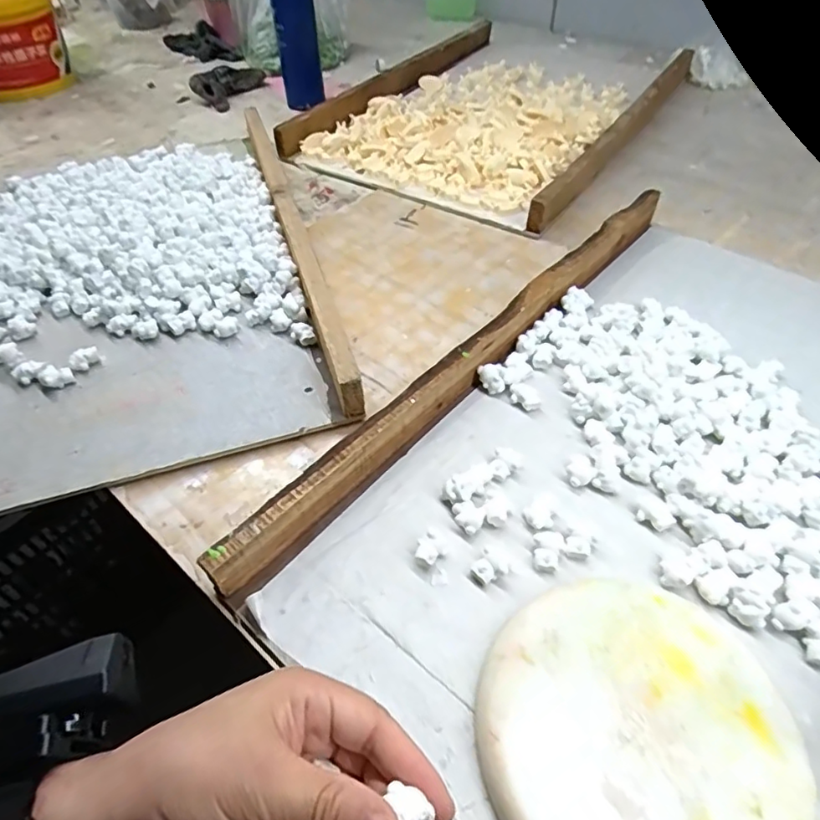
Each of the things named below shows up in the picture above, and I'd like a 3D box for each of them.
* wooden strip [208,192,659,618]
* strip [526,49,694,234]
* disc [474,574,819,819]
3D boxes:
[{"bbox_3d":[0.072,-0.057,0.481,0.026,0.042,0.572,32,56,26],"label":"wooden strip"},{"bbox_3d":[0.308,-0.401,0.783,0.025,0.045,0.593,26,54,22],"label":"strip"},{"bbox_3d":[0.117,0.172,0.294,0.155,0.020,0.157,0,49,0],"label":"disc"}]

